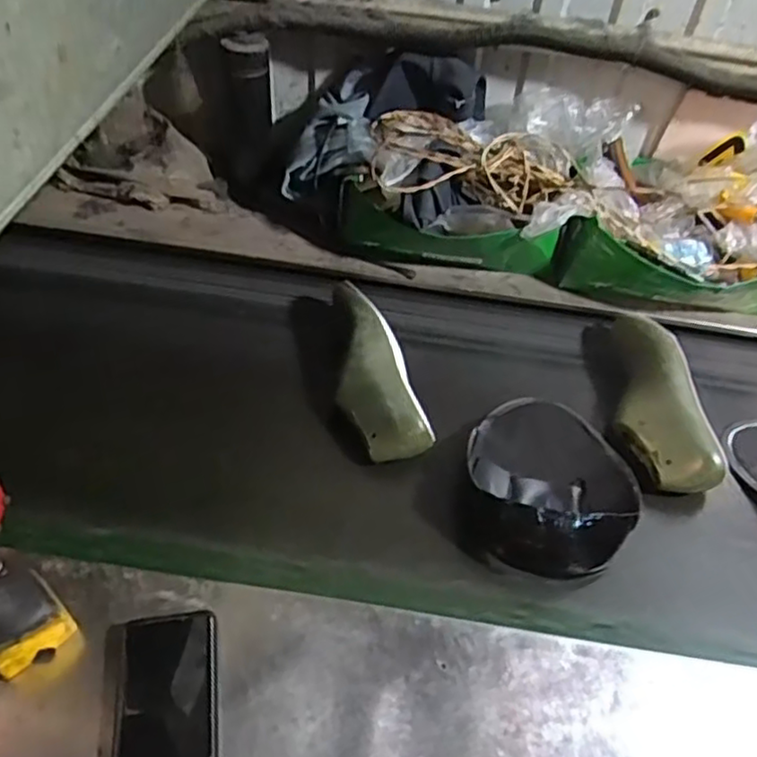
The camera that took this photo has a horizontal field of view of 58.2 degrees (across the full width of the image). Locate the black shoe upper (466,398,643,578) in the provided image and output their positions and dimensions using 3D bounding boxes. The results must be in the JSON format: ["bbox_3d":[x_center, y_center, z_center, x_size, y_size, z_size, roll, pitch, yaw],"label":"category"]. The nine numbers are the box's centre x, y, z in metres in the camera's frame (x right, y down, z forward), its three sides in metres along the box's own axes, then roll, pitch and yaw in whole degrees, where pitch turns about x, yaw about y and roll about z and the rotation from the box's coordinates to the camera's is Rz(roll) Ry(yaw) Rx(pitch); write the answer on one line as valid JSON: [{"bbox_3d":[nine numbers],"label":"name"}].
[{"bbox_3d":[0.195,0.101,0.757,0.185,0.065,0.238,17,50,9],"label":"black shoe upper"}]

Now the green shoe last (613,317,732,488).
[{"bbox_3d":[0.329,0.019,0.832,0.086,0.088,0.249,-5,50,-9],"label":"green shoe last"}]

